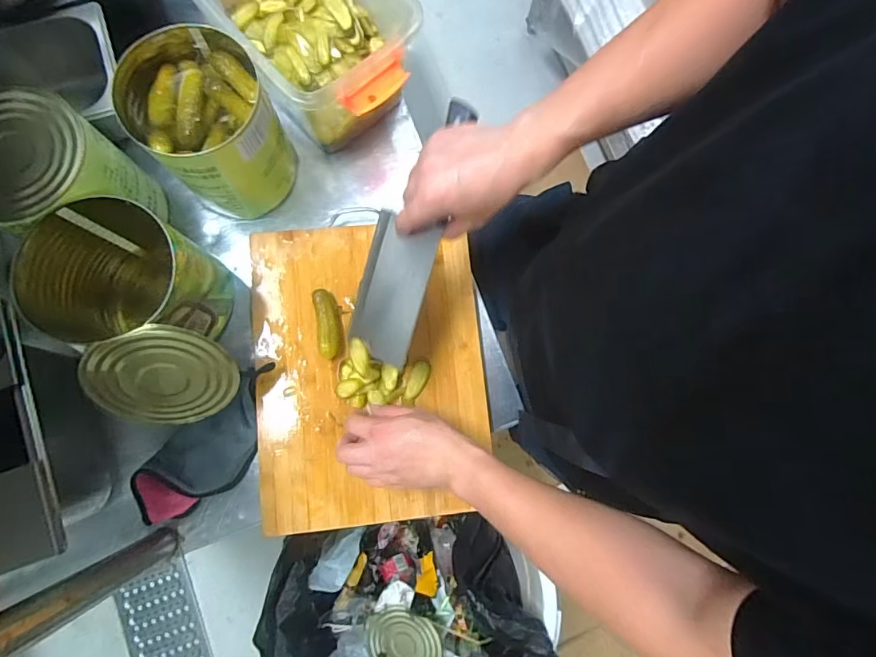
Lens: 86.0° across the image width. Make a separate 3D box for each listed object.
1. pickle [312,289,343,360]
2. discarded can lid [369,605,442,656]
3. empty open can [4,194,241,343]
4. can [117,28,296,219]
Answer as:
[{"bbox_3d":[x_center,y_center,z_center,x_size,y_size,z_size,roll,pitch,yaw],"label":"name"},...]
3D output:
[{"bbox_3d":[-0.144,-0.006,0.616,0.030,0.025,0.088,-7,88,-1],"label":"pickle"},{"bbox_3d":[-0.061,0.587,0.872,0.132,0.010,0.133,-2,83,17],"label":"discarded can lid"},{"bbox_3d":[-0.342,-0.043,0.542,0.147,0.168,0.150,0,81,-3],"label":"empty open can"},{"bbox_3d":[-0.270,-0.236,0.585,0.145,0.181,0.144,0,81,-3],"label":"can"}]

